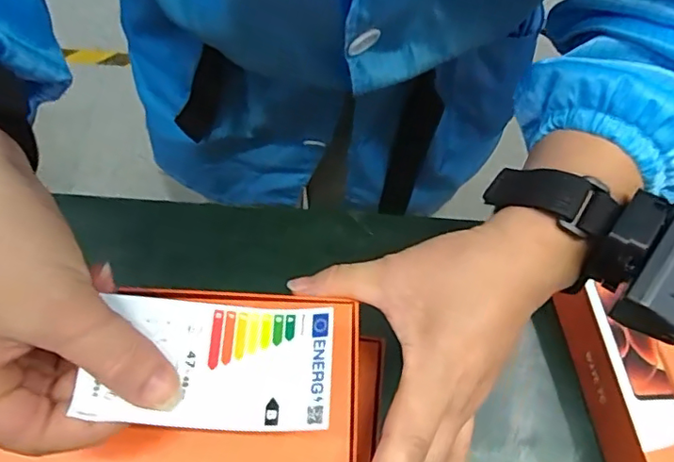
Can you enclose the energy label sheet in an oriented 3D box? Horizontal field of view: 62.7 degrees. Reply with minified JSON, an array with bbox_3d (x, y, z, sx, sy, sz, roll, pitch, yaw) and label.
[{"bbox_3d":[-0.047,0.051,0.215,0.089,0.012,0.048,2,68,0],"label":"energy label sheet"}]

